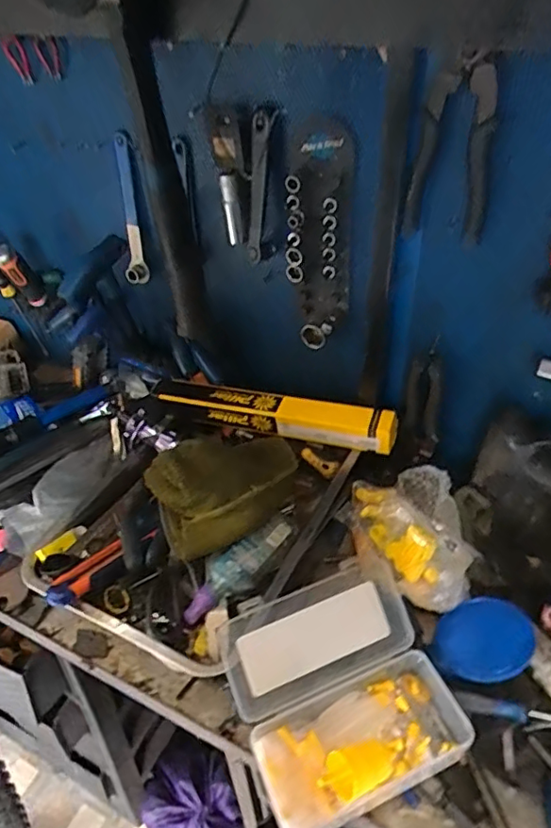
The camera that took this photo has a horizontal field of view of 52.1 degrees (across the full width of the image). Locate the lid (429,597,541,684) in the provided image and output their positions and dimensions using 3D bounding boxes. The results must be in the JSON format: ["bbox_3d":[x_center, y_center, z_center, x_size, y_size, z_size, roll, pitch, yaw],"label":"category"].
[{"bbox_3d":[0.225,0.248,0.616,0.109,0.011,0.090,-30,38,-7],"label":"lid"}]

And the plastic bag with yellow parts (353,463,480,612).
[{"bbox_3d":[0.166,0.150,0.688,0.118,0.079,0.170,-5,42,-2],"label":"plastic bag with yellow parts"}]

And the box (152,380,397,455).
[{"bbox_3d":[-0.010,0.000,0.788,0.347,0.049,0.047,11,43,16],"label":"box"}]

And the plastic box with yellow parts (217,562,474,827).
[{"bbox_3d":[0.066,0.270,0.550,0.200,0.092,0.182,-18,43,-16],"label":"plastic box with yellow parts"}]

